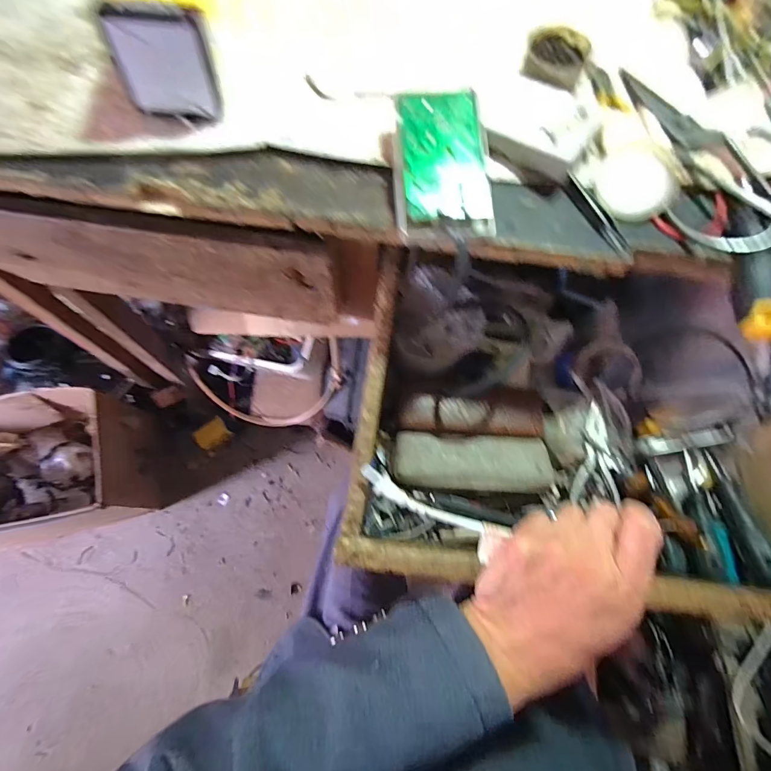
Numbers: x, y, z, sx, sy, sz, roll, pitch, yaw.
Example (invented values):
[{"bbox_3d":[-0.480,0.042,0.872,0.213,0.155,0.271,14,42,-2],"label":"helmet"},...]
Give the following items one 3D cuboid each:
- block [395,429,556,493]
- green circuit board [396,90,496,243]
[{"bbox_3d":[0.085,0.074,0.399,0.151,0.021,0.053,4,70,-3],"label":"block"},{"bbox_3d":[0.038,-0.155,0.288,0.064,0.014,0.109,-7,81,-2],"label":"green circuit board"}]

